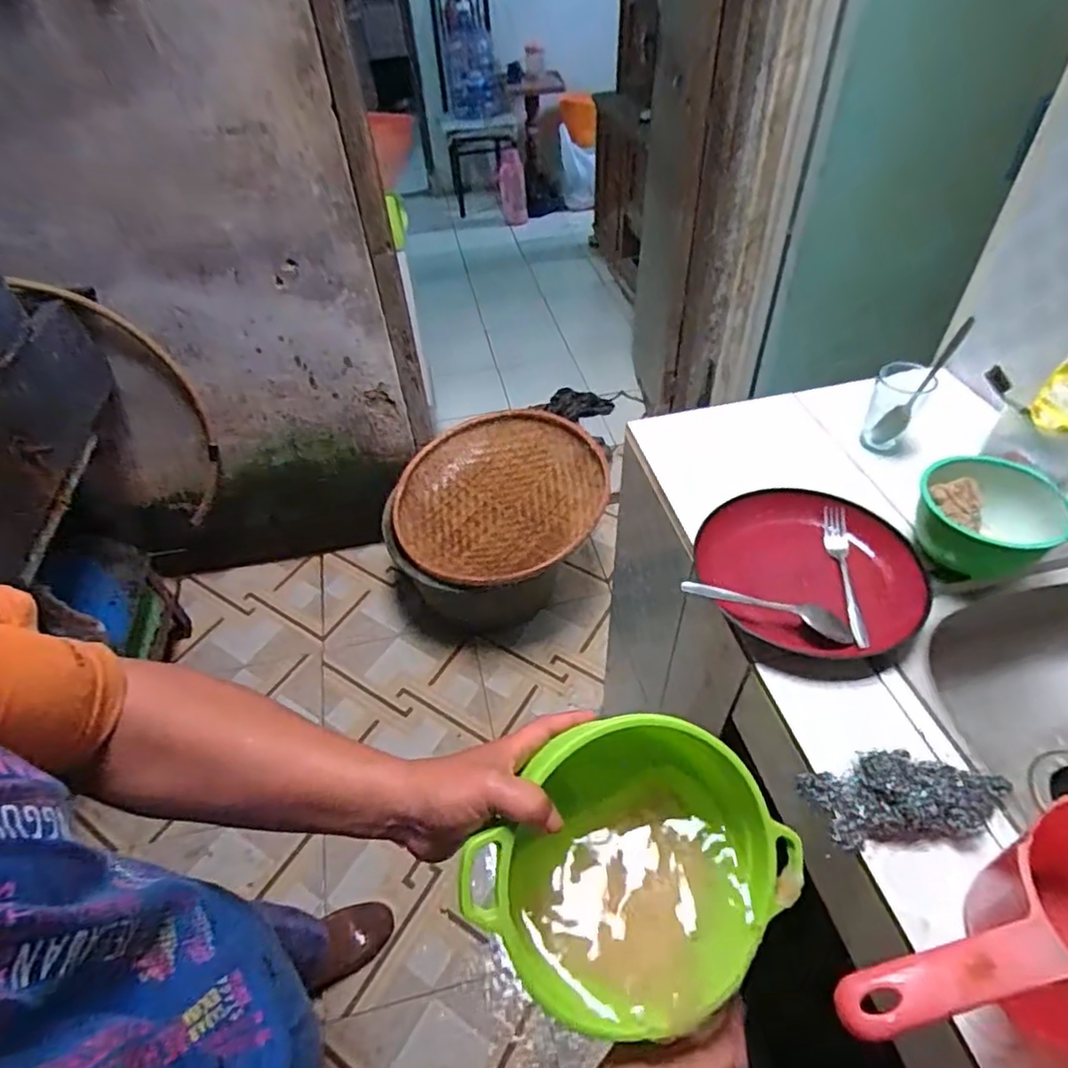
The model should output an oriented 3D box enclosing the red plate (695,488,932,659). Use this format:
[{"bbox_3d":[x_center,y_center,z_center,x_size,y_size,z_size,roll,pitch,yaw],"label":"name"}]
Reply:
[{"bbox_3d":[0.289,0.036,0.652,0.224,0.026,0.211,25,53,25],"label":"red plate"}]

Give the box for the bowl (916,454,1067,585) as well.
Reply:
[{"bbox_3d":[0.480,-0.018,0.653,0.124,0.088,0.132,-32,52,-24],"label":"bowl"}]

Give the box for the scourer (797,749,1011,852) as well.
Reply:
[{"bbox_3d":[0.298,0.207,0.488,0.148,0.033,0.065,-6,47,-2],"label":"scourer"}]

